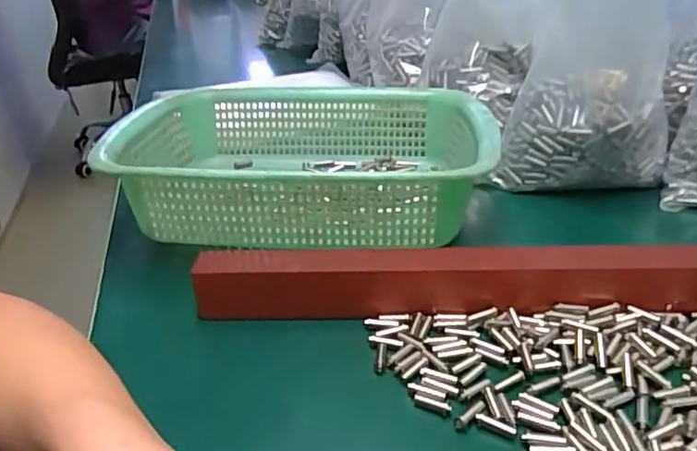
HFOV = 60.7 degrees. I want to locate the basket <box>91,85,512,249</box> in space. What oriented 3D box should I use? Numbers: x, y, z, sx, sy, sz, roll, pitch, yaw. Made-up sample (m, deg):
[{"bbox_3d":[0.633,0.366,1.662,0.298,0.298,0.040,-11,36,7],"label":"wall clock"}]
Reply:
[{"bbox_3d":[-0.034,-0.062,0.512,0.285,0.085,0.230,-1,31,8],"label":"basket"}]

